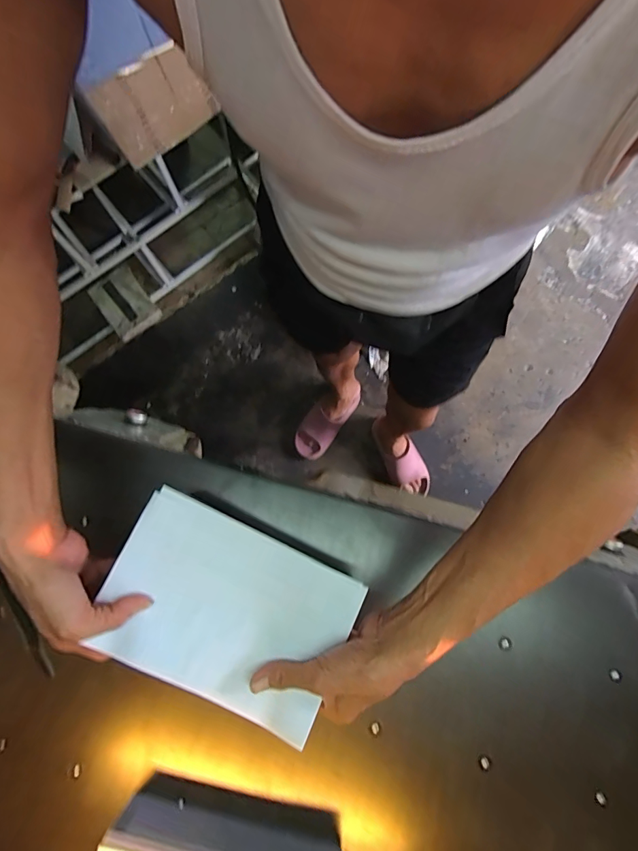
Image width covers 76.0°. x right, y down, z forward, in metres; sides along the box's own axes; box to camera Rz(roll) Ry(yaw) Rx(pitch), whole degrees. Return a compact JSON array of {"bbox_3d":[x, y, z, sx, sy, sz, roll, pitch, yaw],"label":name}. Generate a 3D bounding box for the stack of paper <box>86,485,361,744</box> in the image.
[{"bbox_3d":[-0.083,0.163,0.371,0.210,0.031,0.140,23,66,5],"label":"stack of paper"}]

